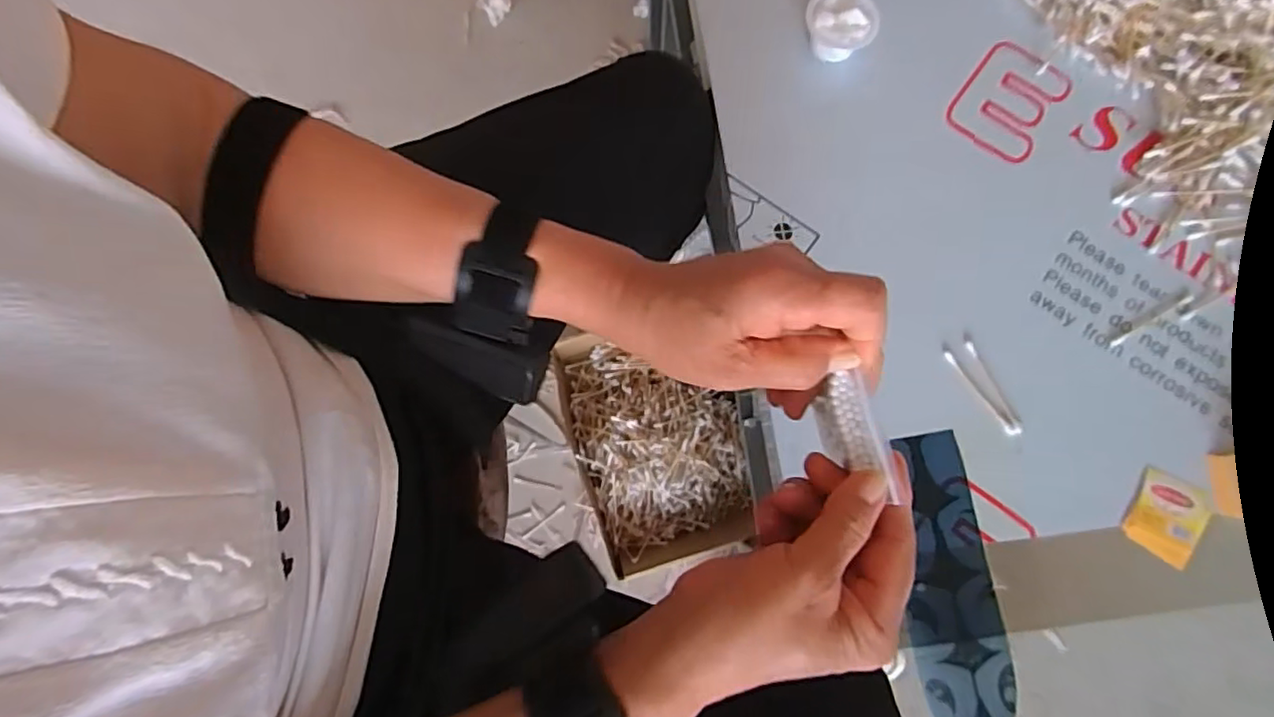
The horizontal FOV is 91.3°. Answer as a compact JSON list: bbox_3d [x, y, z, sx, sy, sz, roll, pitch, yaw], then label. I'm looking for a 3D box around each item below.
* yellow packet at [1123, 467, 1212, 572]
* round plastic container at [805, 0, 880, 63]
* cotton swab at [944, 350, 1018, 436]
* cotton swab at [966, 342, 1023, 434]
[{"bbox_3d":[0.357,0.106,0.417,0.047,0.004,0.055,31,79,7],"label":"yellow packet"},{"bbox_3d":[0.157,-0.256,0.484,0.053,0.035,0.049,0,77,0],"label":"round plastic container"},{"bbox_3d":[0.240,0.024,0.436,0.006,0.005,0.071,-33,79,-7],"label":"cotton swab"},{"bbox_3d":[0.251,0.019,0.437,0.007,0.004,0.069,-22,78,-5],"label":"cotton swab"}]

